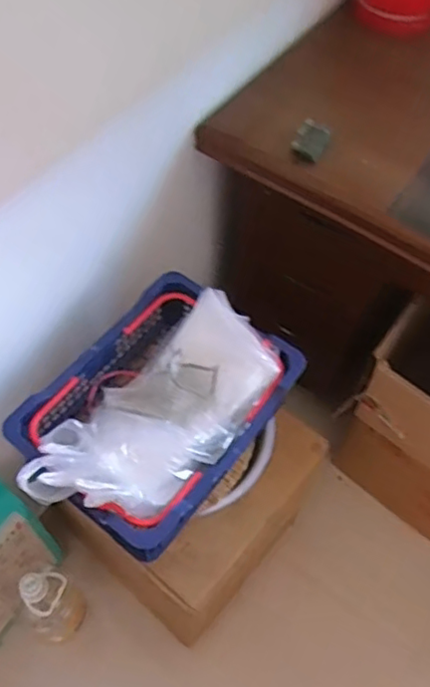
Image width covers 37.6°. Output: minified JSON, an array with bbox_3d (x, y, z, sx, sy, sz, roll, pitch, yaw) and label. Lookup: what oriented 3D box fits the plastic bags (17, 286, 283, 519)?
[{"bbox_3d":[-0.076,0.098,0.891,0.194,0.089,0.398,36,63,18],"label":"plastic bags"}]

